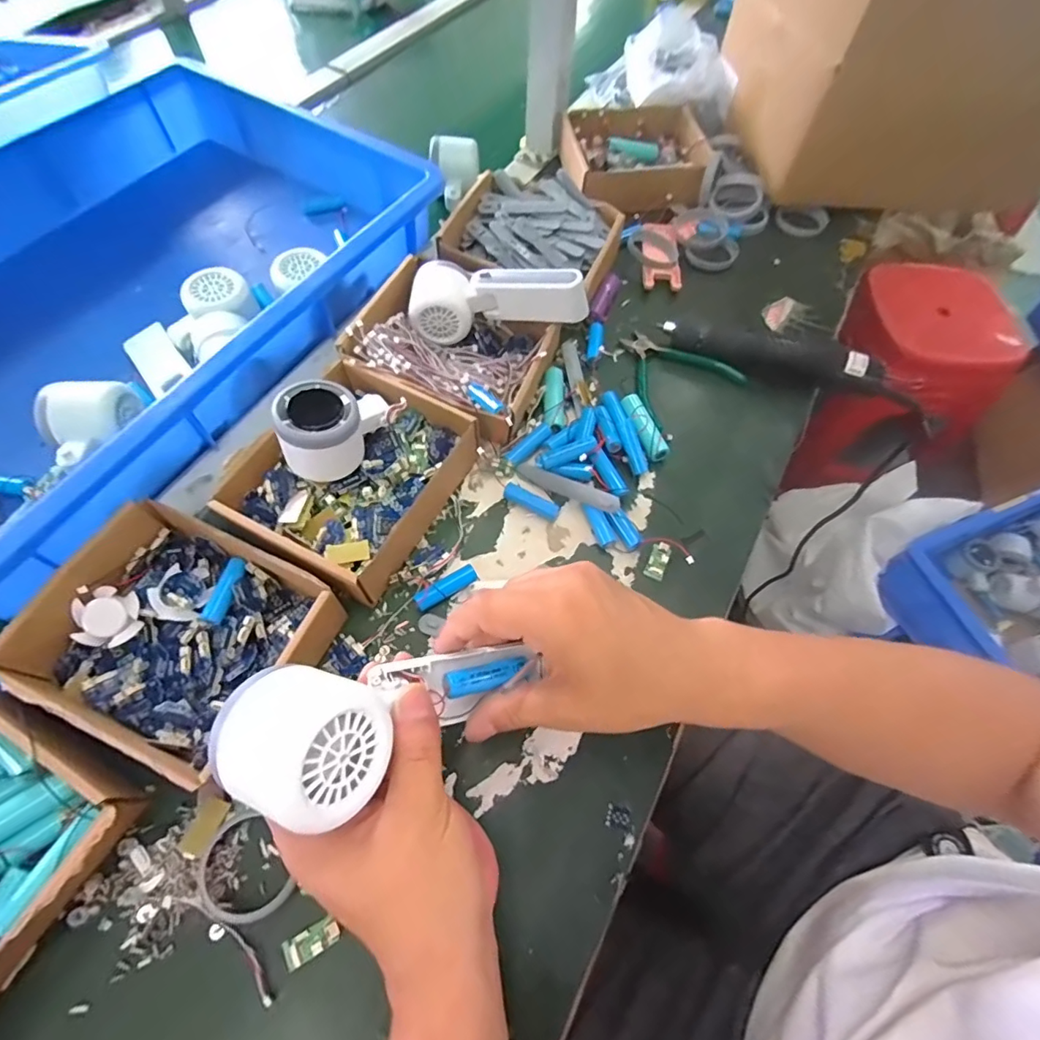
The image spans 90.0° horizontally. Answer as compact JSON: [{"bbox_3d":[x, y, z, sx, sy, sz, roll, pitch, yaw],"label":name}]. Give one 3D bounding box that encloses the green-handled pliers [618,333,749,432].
[{"bbox_3d":[0.144,-0.150,0.514,0.108,0.018,0.109,-27,67,-16],"label":"green-handled pliers"}]

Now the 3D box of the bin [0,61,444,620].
[{"bbox_3d":[-0.398,-0.220,0.513,0.423,0.150,0.566,26,64,10],"label":"bin"}]

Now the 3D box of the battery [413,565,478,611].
[{"bbox_3d":[-0.056,0.054,0.401,0.049,0.015,0.014,-28,68,-16],"label":"battery"}]

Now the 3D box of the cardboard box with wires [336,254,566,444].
[{"bbox_3d":[-0.059,-0.155,0.481,0.166,0.053,0.144,22,64,8],"label":"cardboard box with wires"}]

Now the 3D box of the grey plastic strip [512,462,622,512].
[{"bbox_3d":[0.040,-0.027,0.441,0.096,0.018,0.011,24,65,23],"label":"grey plastic strip"}]

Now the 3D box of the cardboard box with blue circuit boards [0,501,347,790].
[{"bbox_3d":[-0.231,0.076,0.355,0.169,0.045,0.136,26,64,10],"label":"cardboard box with blue circuit boards"}]

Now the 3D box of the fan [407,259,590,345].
[{"bbox_3d":[-0.020,-0.206,0.480,0.164,0.051,0.061,2,64,14],"label":"fan"}]

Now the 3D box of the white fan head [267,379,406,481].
[{"bbox_3d":[-0.139,-0.077,0.394,0.055,0.055,0.093,37,67,15],"label":"white fan head"}]

